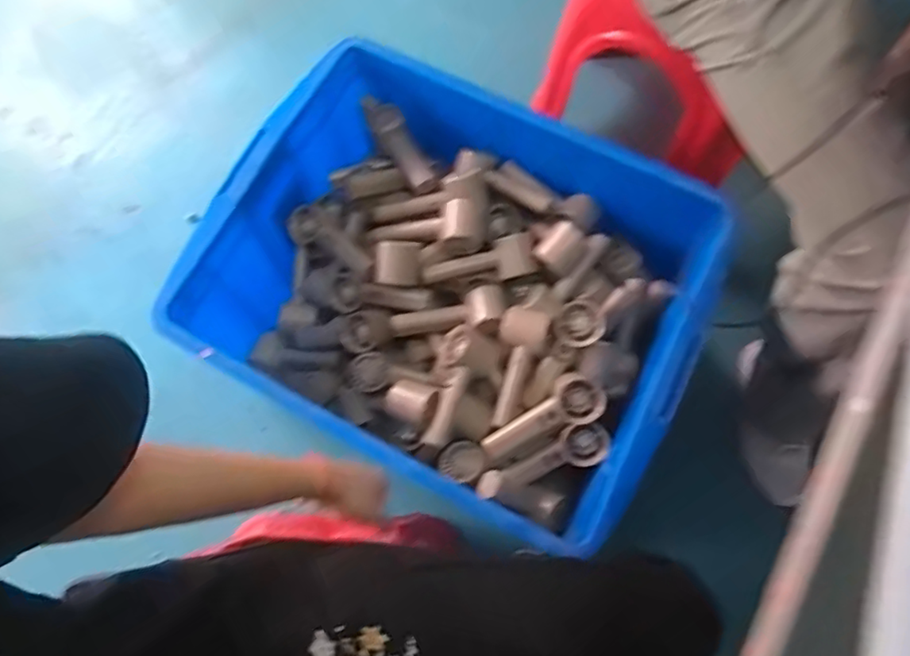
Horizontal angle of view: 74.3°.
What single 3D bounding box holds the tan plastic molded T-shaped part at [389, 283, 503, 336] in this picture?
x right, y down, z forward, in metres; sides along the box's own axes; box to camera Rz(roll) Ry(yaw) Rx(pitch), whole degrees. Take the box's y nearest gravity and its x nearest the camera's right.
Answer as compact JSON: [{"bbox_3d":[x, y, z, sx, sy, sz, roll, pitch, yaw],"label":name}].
[{"bbox_3d":[-0.009,-0.012,0.846,0.158,0.054,0.055,-19,78,-5],"label":"tan plastic molded T-shaped part"}]

